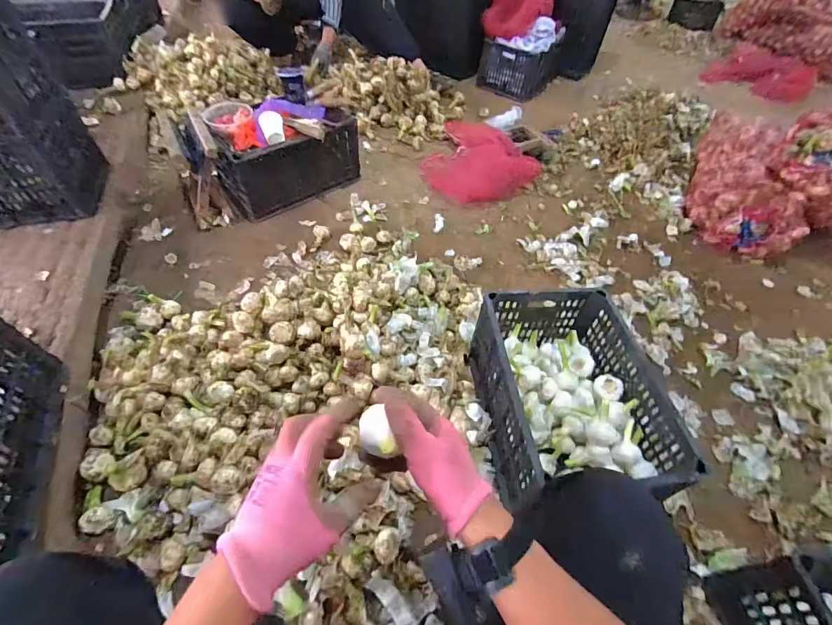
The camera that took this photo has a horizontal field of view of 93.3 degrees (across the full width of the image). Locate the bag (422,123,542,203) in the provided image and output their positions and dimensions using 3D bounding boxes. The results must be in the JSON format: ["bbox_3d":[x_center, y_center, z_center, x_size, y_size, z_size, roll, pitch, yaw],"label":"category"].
[{"bbox_3d":[0.244,-0.574,1.497,0.398,0.107,0.379,23,53,13],"label":"bag"}]

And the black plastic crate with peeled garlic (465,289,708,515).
[{"bbox_3d":[0.305,0.157,0.856,0.294,0.210,0.390,-4,51,-9],"label":"black plastic crate with peeled garlic"}]

